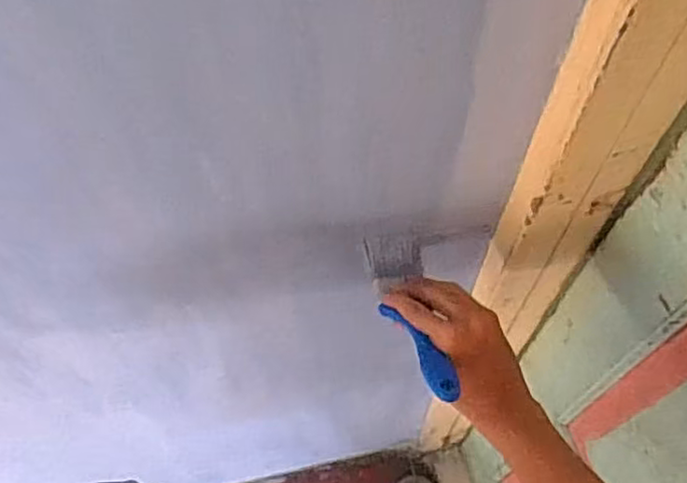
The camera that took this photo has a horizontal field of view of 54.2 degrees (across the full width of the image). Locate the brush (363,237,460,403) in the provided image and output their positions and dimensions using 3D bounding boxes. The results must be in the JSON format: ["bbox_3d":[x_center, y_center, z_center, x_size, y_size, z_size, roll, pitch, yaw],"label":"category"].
[{"bbox_3d":[0.058,0.061,0.550,0.051,0.036,0.175,-5,35,-6],"label":"brush"}]

